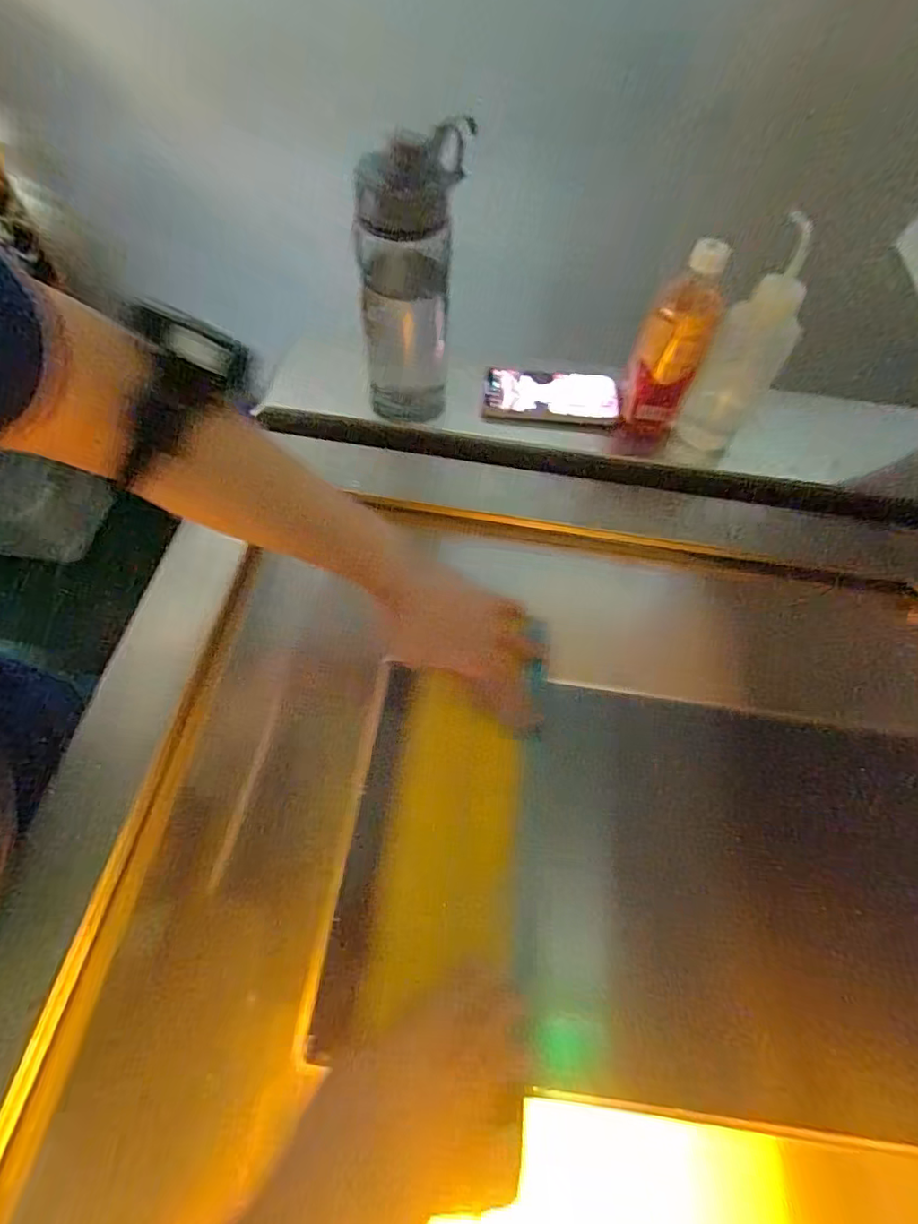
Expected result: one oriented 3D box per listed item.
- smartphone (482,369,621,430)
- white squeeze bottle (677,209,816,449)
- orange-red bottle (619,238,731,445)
[{"bbox_3d":[0.109,-0.257,0.646,0.156,0.012,0.077,4,72,2],"label":"smartphone"},{"bbox_3d":[0.293,-0.260,0.549,0.073,0.186,0.071,32,63,14],"label":"white squeeze bottle"},{"bbox_3d":[0.219,-0.269,0.574,0.076,0.195,0.056,23,61,9],"label":"orange-red bottle"}]

